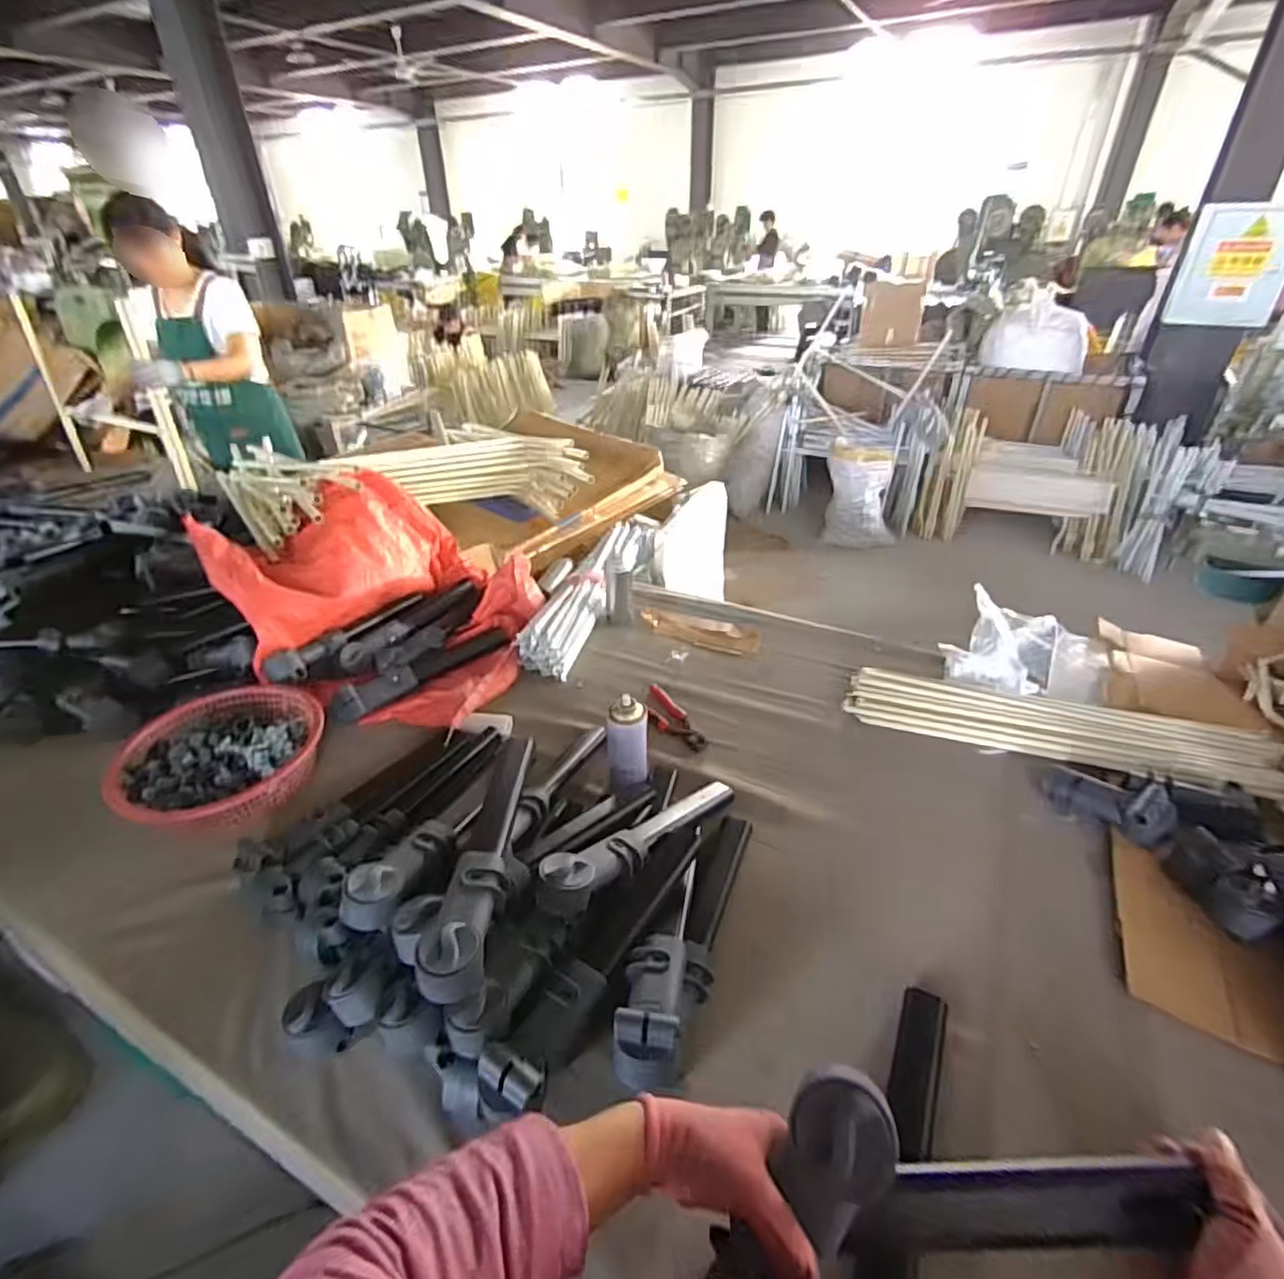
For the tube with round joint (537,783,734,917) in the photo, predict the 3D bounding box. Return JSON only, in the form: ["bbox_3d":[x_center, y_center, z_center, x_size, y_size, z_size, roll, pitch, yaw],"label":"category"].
[{"bbox_3d":[0.010,0.281,0.894,0.067,0.057,0.390,25,21,33],"label":"tube with round joint"}]

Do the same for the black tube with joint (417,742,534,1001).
[{"bbox_3d":[-0.197,0.244,0.789,0.072,0.069,0.397,-1,34,0],"label":"black tube with joint"}]

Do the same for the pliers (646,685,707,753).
[{"bbox_3d":[0.058,0.150,1.193,0.060,0.029,0.172,-24,41,-30],"label":"pliers"}]

